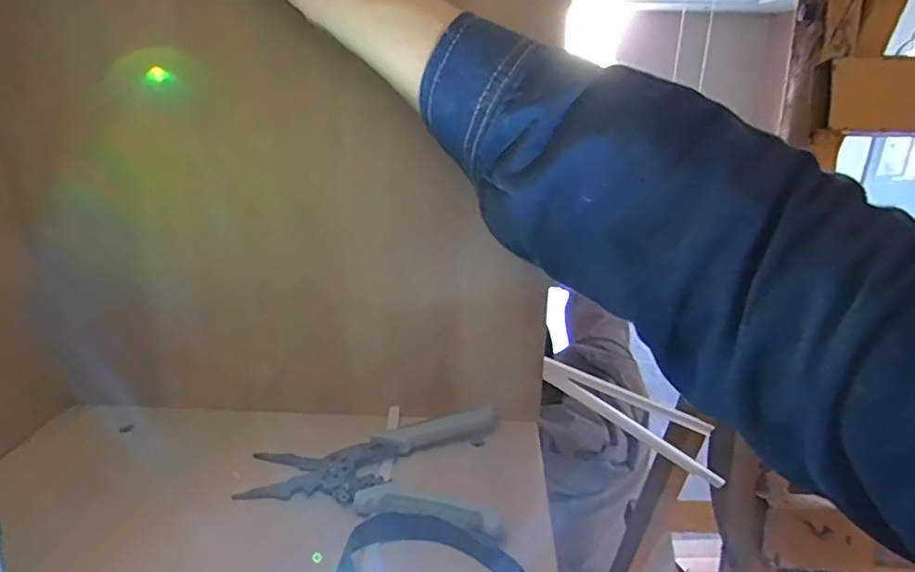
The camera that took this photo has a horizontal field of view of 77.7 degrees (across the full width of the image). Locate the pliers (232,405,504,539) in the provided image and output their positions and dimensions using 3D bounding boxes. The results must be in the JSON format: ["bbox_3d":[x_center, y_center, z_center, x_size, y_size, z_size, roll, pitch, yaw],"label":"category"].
[{"bbox_3d":[-0.049,0.127,0.425,0.184,0.023,0.123,5,21,16],"label":"pliers"}]

